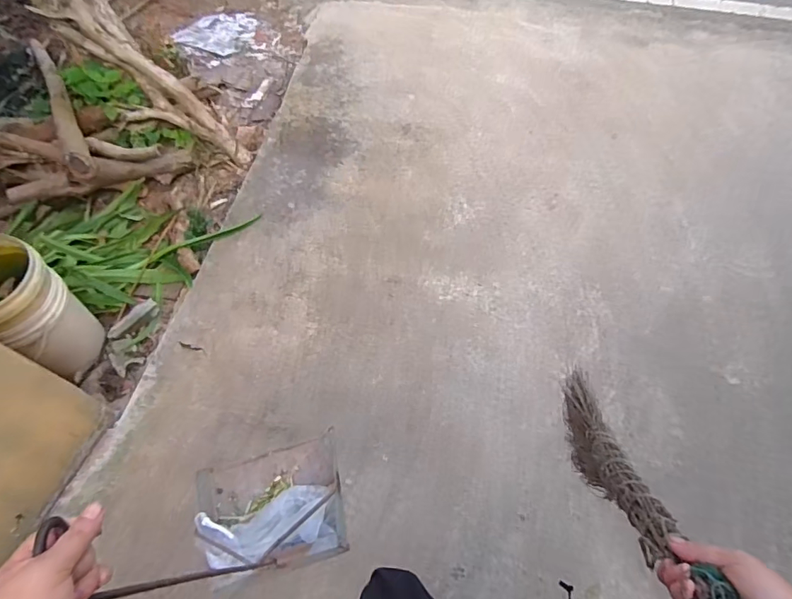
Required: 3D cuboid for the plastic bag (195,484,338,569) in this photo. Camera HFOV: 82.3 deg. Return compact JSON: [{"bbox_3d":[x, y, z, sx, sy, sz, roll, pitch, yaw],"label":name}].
[{"bbox_3d":[-0.226,0.406,0.802,0.219,0.071,0.113,-14,54,-7],"label":"plastic bag"}]

